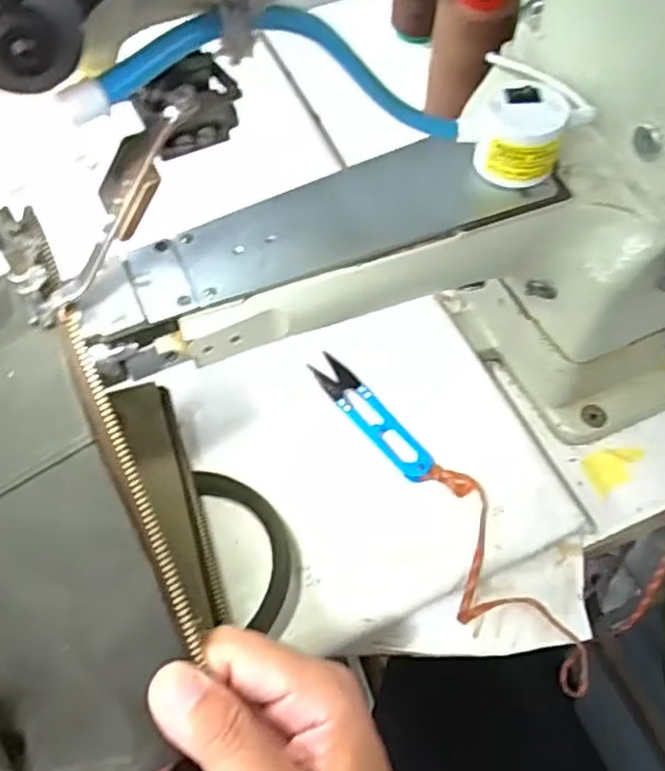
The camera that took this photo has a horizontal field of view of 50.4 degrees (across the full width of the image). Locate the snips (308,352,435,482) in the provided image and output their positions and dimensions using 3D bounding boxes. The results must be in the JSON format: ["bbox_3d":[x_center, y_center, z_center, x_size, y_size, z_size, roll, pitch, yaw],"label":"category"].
[{"bbox_3d":[0.023,0.016,0.413,0.021,0.008,0.100,-34,62,-17],"label":"snips"}]

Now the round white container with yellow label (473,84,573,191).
[{"bbox_3d":[0.083,-0.109,0.313,0.035,0.032,0.031,10,59,10],"label":"round white container with yellow label"}]

